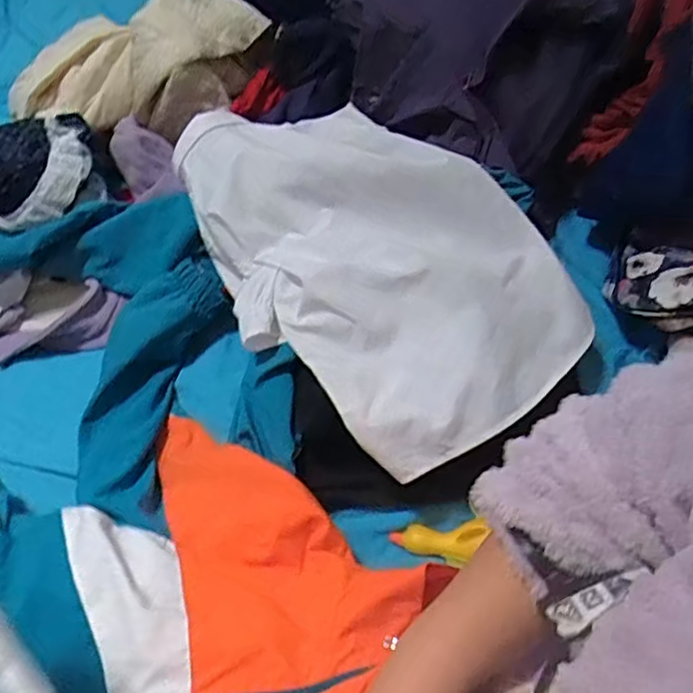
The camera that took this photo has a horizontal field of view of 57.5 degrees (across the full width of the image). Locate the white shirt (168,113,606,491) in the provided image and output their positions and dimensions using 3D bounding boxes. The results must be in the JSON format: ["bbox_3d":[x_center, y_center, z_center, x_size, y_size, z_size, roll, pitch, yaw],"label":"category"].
[{"bbox_3d":[0.001,-0.106,0.688,0.496,0.137,0.300,34,63,24],"label":"white shirt"}]

